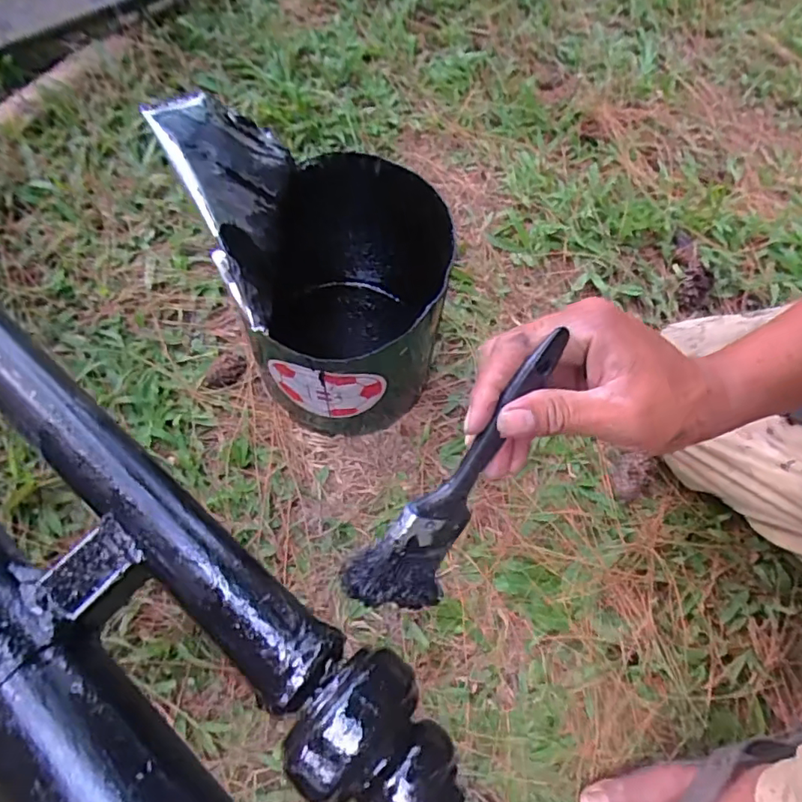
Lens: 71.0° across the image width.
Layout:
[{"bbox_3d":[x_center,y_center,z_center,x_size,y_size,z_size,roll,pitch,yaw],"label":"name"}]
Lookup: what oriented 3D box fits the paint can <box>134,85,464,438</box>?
[{"bbox_3d":[-0.056,-0.107,0.510,0.191,0.280,0.204,1,61,-2],"label":"paint can"}]

